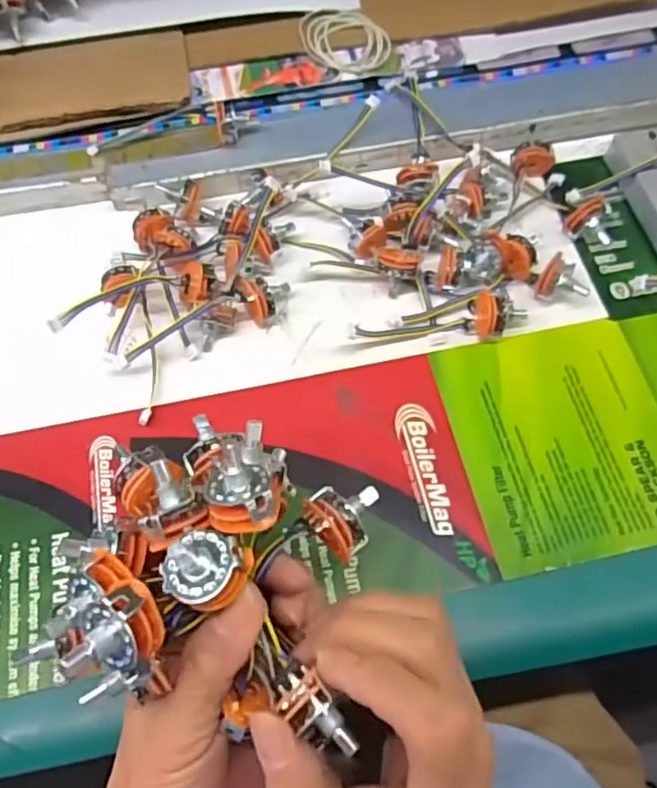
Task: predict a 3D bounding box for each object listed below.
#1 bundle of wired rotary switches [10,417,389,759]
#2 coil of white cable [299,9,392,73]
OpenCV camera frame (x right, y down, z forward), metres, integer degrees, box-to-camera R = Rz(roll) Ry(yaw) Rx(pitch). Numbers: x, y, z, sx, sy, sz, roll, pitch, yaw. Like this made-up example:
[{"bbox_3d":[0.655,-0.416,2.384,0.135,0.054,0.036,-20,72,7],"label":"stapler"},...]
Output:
[{"bbox_3d":[-0.036,0.061,0.218,0.097,0.054,0.091,11,69,3],"label":"bundle of wired rotary switches"},{"bbox_3d":[0.012,-0.254,0.452,0.063,0.008,0.053,-2,65,-1],"label":"coil of white cable"}]

